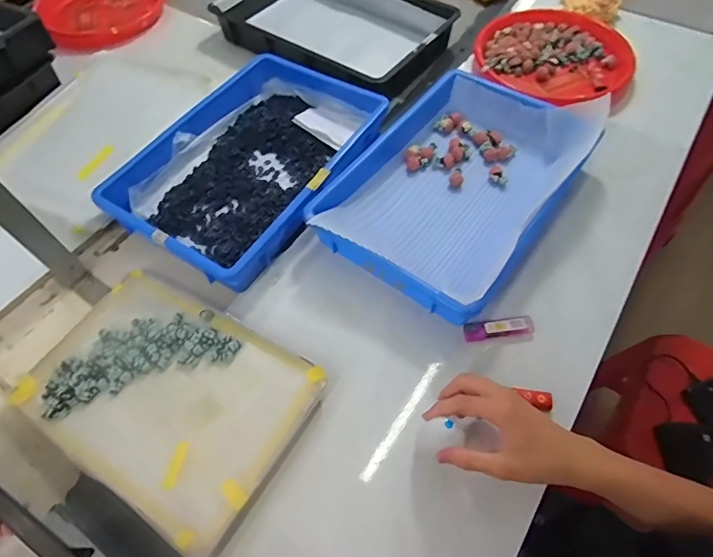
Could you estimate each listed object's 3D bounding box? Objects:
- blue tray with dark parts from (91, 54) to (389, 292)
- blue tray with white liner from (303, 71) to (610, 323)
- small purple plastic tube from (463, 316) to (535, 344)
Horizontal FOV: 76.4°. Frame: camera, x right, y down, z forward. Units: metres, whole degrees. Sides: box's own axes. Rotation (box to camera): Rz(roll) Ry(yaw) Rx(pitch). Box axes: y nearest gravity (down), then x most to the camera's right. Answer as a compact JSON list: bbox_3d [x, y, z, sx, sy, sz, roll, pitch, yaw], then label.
[{"bbox_3d":[-0.141,-0.171,0.643,0.251,0.055,0.371,26,63,15],"label":"blue tray with dark parts"},{"bbox_3d":[0.131,-0.135,0.600,0.250,0.067,0.367,33,65,18],"label":"blue tray with white liner"},{"bbox_3d":[0.163,0.058,0.522,0.076,0.019,0.020,-5,60,-3],"label":"small purple plastic tube"}]

